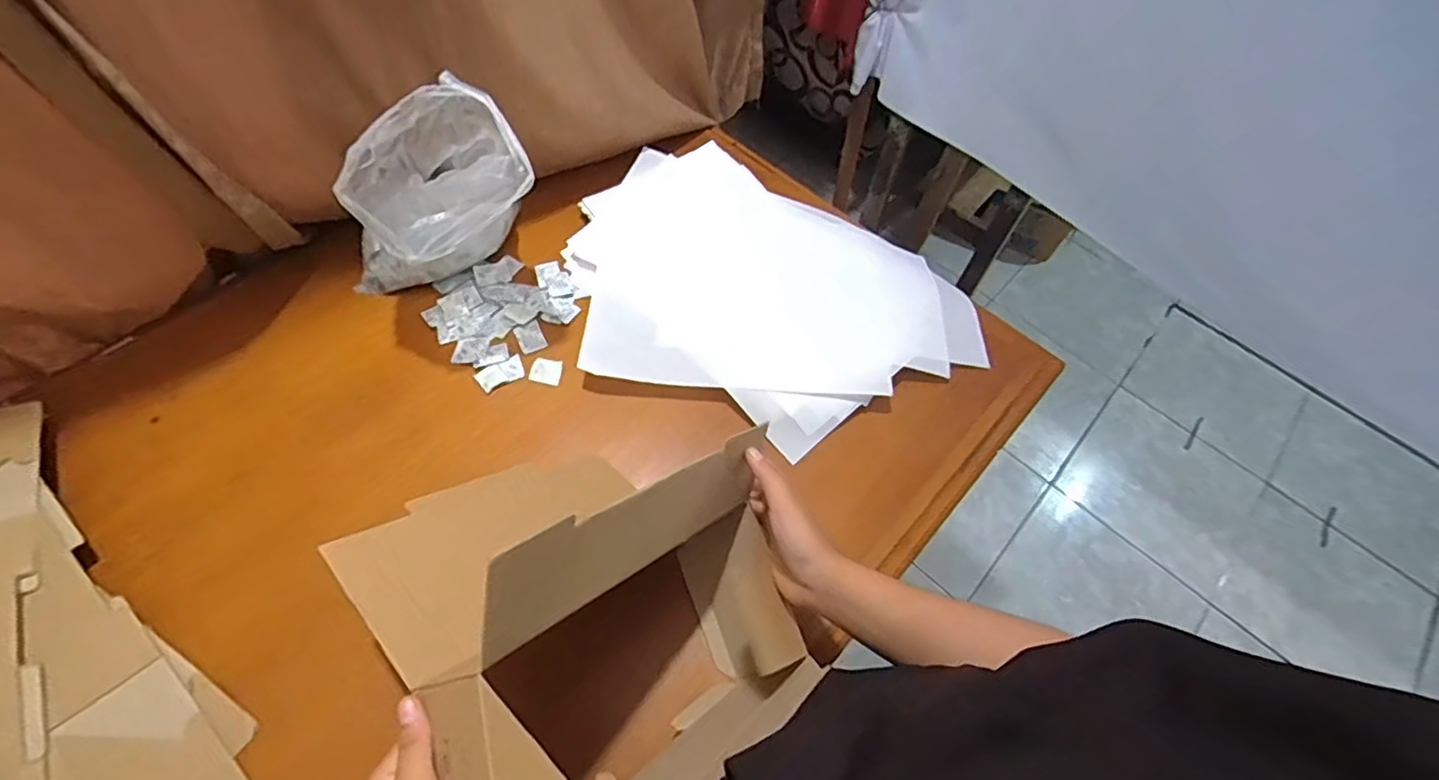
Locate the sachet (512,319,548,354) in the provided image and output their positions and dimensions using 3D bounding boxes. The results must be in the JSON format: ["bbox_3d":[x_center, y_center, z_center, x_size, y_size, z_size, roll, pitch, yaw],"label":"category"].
[{"bbox_3d":[-0.222,-0.062,0.726,0.031,0.004,0.040,-22,63,-17],"label":"sachet"}]

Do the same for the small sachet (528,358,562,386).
[{"bbox_3d":[-0.197,-0.023,0.703,0.036,0.004,0.032,14,59,4],"label":"small sachet"}]

